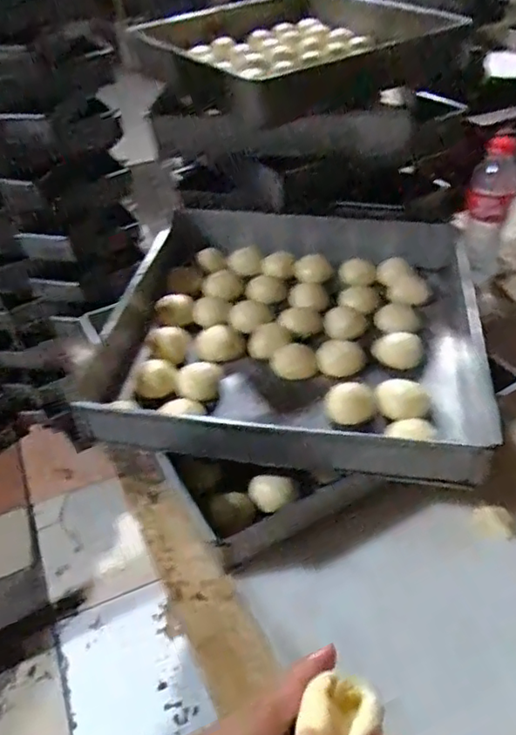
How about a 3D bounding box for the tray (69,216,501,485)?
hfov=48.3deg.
[{"bbox_3d":[0.050,-0.047,0.720,0.419,0.086,0.426,3,43,7],"label":"tray"}]

